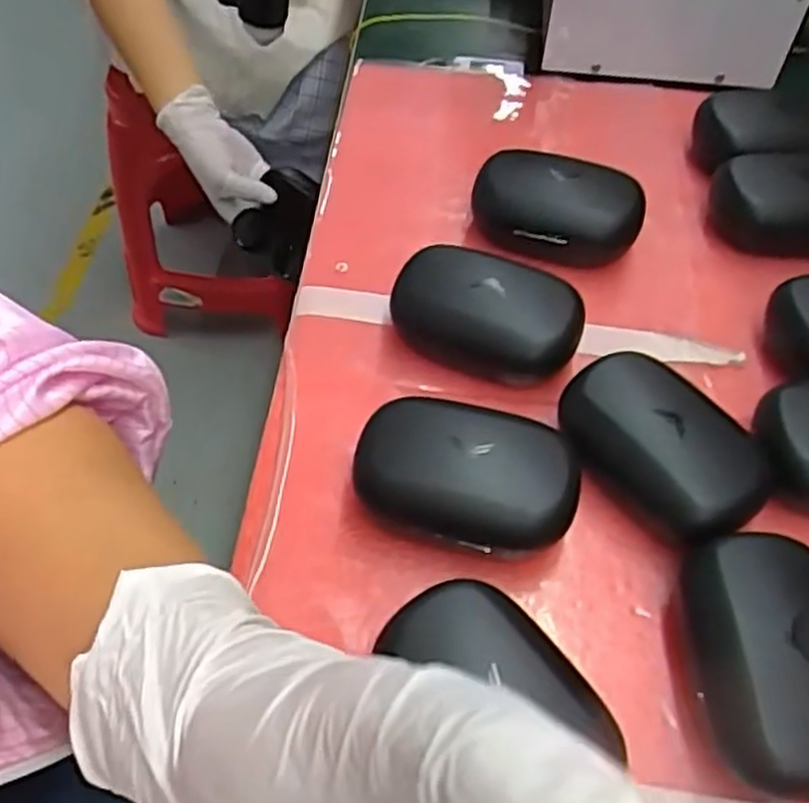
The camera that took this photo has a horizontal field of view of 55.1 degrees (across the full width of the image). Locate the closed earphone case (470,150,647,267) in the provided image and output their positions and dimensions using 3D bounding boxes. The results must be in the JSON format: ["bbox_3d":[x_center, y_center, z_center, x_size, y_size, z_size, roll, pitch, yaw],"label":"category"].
[{"bbox_3d":[0.078,-0.098,0.402,0.086,0.039,0.054,16,55,9],"label":"closed earphone case"}]

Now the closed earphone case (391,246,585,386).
[{"bbox_3d":[0.038,-0.040,0.359,0.086,0.038,0.050,25,57,15],"label":"closed earphone case"}]

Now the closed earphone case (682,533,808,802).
[{"bbox_3d":[0.124,0.089,0.264,0.053,0.038,0.081,-2,54,-4],"label":"closed earphone case"}]

